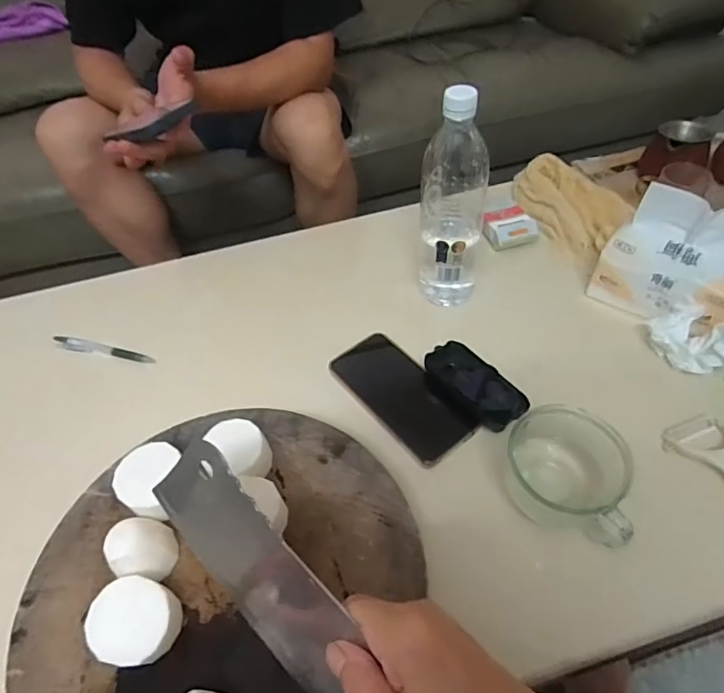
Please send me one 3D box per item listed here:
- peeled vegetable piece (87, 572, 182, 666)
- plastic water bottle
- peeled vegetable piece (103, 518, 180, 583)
[{"bbox_3d":[-0.162,0.198,0.356,0.055,0.033,0.052,-3,51,4],"label":"peeled vegetable piece"},{"bbox_3d":[0.098,-0.146,0.541,0.067,0.251,0.064,4,52,9],"label":"plastic water bottle"},{"bbox_3d":[-0.170,0.157,0.383,0.045,0.038,0.037,-4,51,3],"label":"peeled vegetable piece"}]

